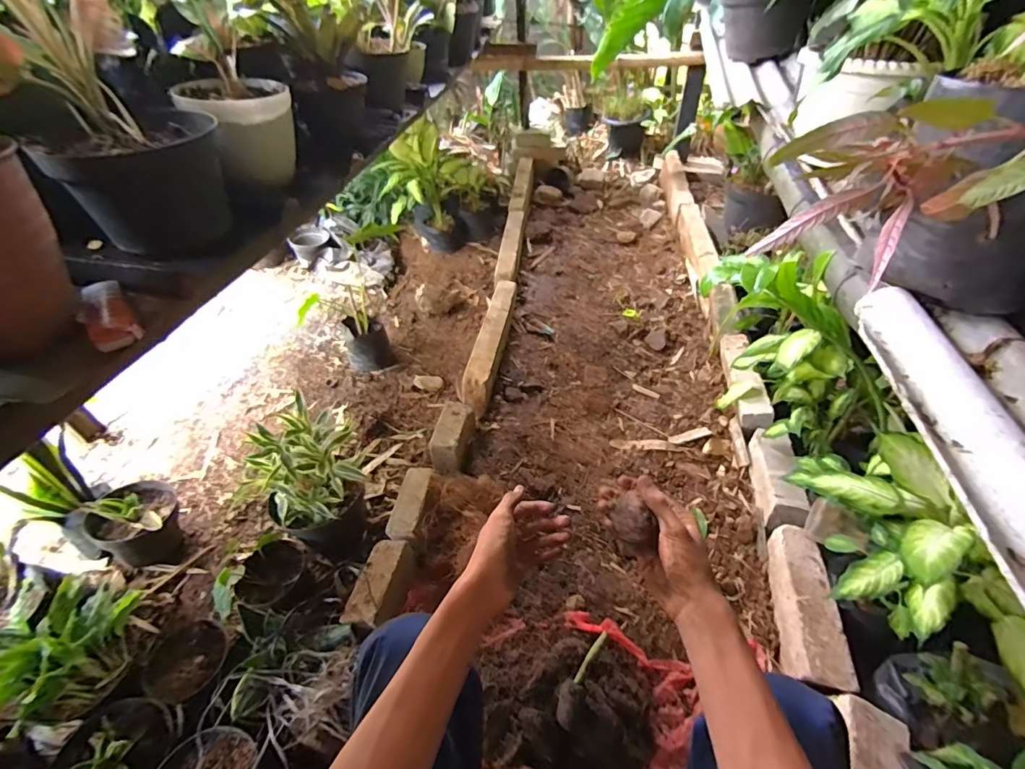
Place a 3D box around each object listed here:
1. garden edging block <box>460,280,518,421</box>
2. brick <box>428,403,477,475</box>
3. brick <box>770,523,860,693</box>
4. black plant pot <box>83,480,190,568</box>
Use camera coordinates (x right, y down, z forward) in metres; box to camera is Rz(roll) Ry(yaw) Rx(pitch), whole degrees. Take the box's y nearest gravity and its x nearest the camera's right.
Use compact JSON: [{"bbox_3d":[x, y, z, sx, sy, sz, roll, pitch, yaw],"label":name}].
[{"bbox_3d":[-0.067,-0.136,1.622,0.106,0.150,0.577,3,45,8],"label":"garden edging block"},{"bbox_3d":[-0.165,0.146,1.288,0.087,0.090,0.196,7,46,12],"label":"brick"},{"bbox_3d":[0.583,0.448,0.937,0.074,0.128,0.308,6,46,11],"label":"brick"},{"bbox_3d":[-0.899,0.334,1.143,0.160,0.162,0.174,-3,45,3],"label":"black plant pot"}]

